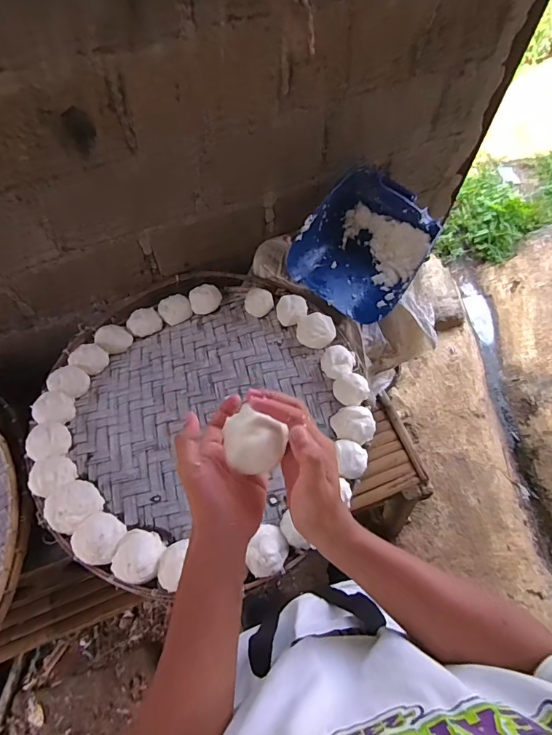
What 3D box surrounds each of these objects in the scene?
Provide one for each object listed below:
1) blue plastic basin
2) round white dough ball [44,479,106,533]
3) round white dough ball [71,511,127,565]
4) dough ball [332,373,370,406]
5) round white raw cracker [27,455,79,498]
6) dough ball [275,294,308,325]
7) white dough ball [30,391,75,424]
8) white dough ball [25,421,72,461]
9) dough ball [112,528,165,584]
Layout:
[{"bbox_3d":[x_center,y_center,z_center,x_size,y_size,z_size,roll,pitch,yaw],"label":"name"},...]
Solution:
[{"bbox_3d":[0.221,-0.303,1.050,0.285,0.137,0.325,32,67,15],"label":"blue plastic basin"},{"bbox_3d":[-0.383,0.262,0.791,0.094,0.055,0.087,0,63,0],"label":"round white dough ball"},{"bbox_3d":[-0.323,0.313,0.766,0.081,0.069,0.082,0,63,0],"label":"round white dough ball"},{"bbox_3d":[0.166,0.049,0.922,0.064,0.044,0.068,0,63,0],"label":"dough ball"},{"bbox_3d":[-0.438,0.213,0.817,0.082,0.052,0.078,0,63,0],"label":"round white raw cracker"},{"bbox_3d":[0.038,-0.139,1.019,0.074,0.041,0.069,0,63,0],"label":"dough ball"},{"bbox_3d":[-0.482,0.087,0.906,0.081,0.034,0.077,0,63,0],"label":"white dough ball"},{"bbox_3d":[-0.468,0.153,0.853,0.077,0.051,0.087,-17,64,-9],"label":"white dough ball"},{"bbox_3d":[-0.249,0.343,0.760,0.081,0.058,0.088,0,63,0],"label":"dough ball"}]

